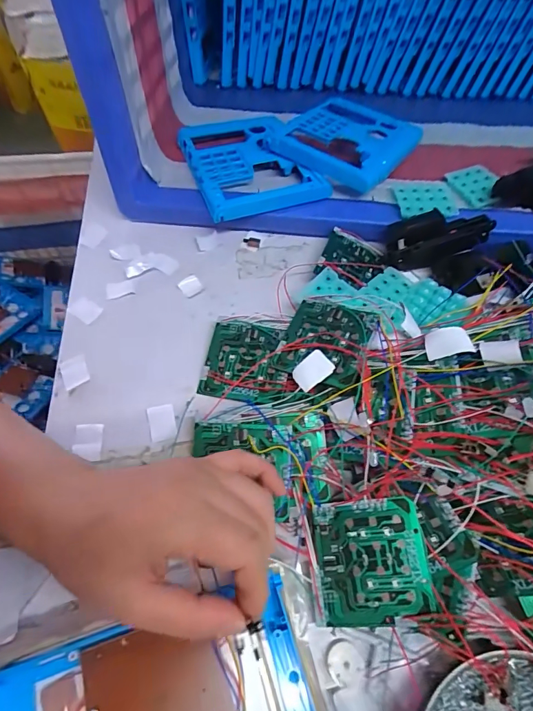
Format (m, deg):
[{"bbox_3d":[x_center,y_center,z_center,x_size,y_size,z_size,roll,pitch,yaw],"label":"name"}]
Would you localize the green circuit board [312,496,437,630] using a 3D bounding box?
[{"bbox_3d":[0.065,0.132,0.255,0.071,0.004,0.071,-13,68,15],"label":"green circuit board"}]

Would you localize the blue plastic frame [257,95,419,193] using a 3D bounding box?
[{"bbox_3d":[0.101,-0.261,0.466,0.125,0.031,0.170,30,63,16],"label":"blue plastic frame"}]

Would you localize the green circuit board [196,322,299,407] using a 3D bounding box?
[{"bbox_3d":[-0.014,0.004,0.327,0.080,0.012,0.072,4,65,16],"label":"green circuit board"}]

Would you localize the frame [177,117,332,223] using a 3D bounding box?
[{"bbox_3d":[-0.022,-0.221,0.446,0.127,0.021,0.168,-17,58,-11],"label":"frame"}]

